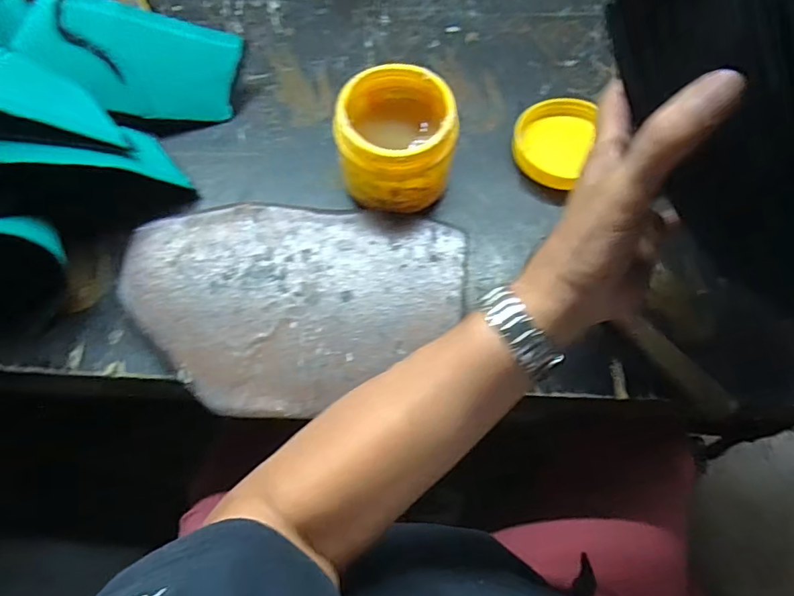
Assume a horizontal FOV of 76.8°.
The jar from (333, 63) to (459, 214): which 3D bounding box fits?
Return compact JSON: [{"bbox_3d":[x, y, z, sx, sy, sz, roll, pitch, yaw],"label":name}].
[{"bbox_3d":[0.000,-0.126,0.410,0.093,0.083,0.092,0,69,-1],"label":"jar"}]

